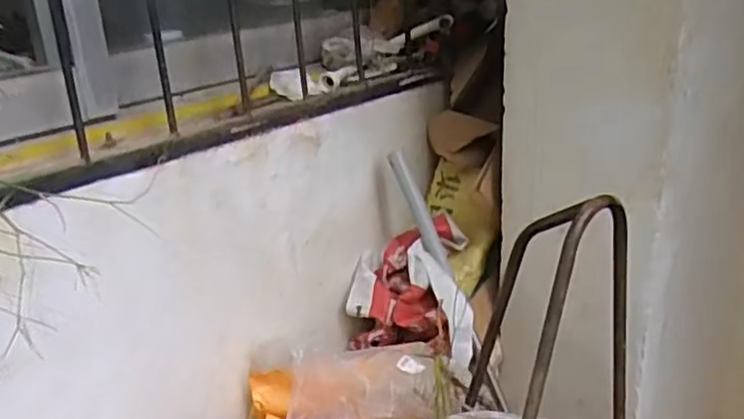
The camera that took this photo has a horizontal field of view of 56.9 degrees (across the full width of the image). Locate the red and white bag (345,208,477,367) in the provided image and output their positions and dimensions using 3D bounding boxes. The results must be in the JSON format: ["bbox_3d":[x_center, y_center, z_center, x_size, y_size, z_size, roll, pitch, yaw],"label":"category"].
[{"bbox_3d":[0.062,0.160,1.216,0.216,0.183,0.260,-1,22,5],"label":"red and white bag"}]

